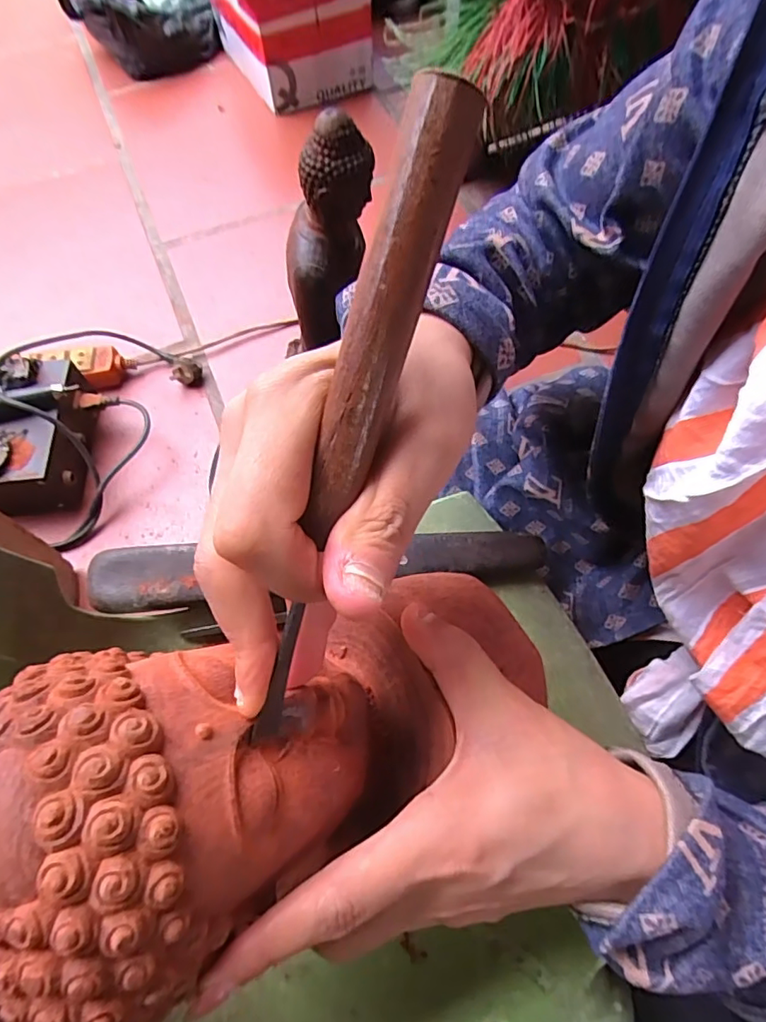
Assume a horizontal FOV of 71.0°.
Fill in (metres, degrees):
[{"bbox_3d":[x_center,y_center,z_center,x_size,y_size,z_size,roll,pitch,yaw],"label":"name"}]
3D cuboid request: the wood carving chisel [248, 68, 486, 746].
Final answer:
[{"bbox_3d":[-0.011,-0.013,0.142,0.016,0.010,0.176,20,107,10],"label":"wood carving chisel"}]

